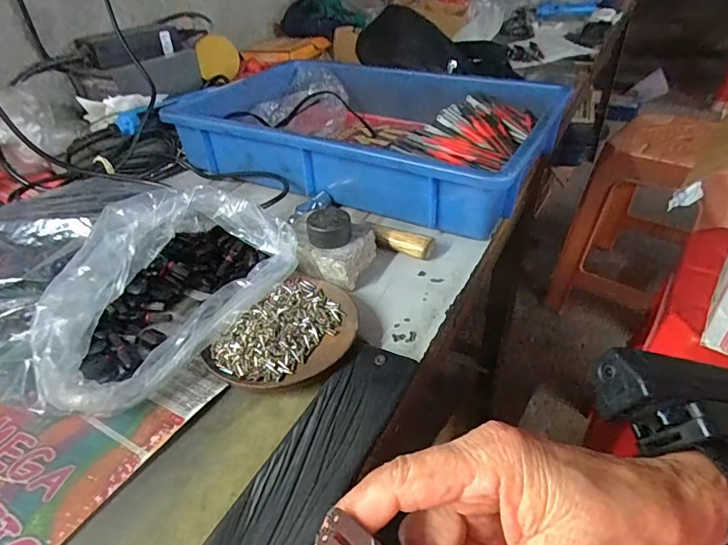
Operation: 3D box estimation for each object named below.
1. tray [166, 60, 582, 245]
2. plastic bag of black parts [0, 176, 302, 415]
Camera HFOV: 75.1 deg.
[{"bbox_3d":[-0.009,-0.186,0.605,0.457,0.080,0.289,15,41,24],"label":"tray"},{"bbox_3d":[-0.228,-0.012,0.396,0.285,0.075,0.240,17,42,26],"label":"plastic bag of black parts"}]

